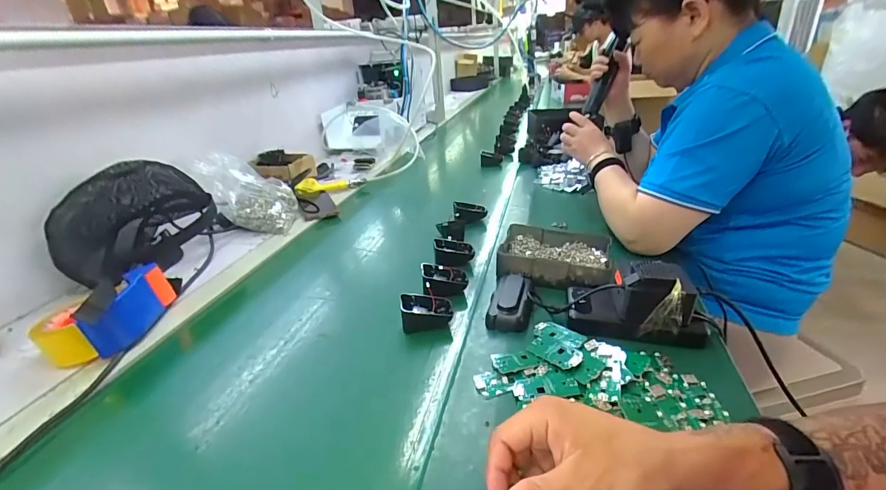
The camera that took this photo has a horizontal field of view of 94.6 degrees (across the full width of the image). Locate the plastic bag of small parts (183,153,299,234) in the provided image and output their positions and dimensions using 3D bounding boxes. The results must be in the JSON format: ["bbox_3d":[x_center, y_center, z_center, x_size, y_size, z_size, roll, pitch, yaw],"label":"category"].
[{"bbox_3d":[-0.407,-0.116,0.873,0.194,0.143,0.129,6,28,22],"label":"plastic bag of small parts"}]

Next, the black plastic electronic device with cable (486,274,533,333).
[{"bbox_3d":[0.092,0.071,0.545,0.051,0.025,0.107,3,27,17],"label":"black plastic electronic device with cable"}]

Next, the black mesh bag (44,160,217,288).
[{"bbox_3d":[-0.536,-0.042,0.719,0.121,0.169,0.208,-1,26,9],"label":"black mesh bag"}]

